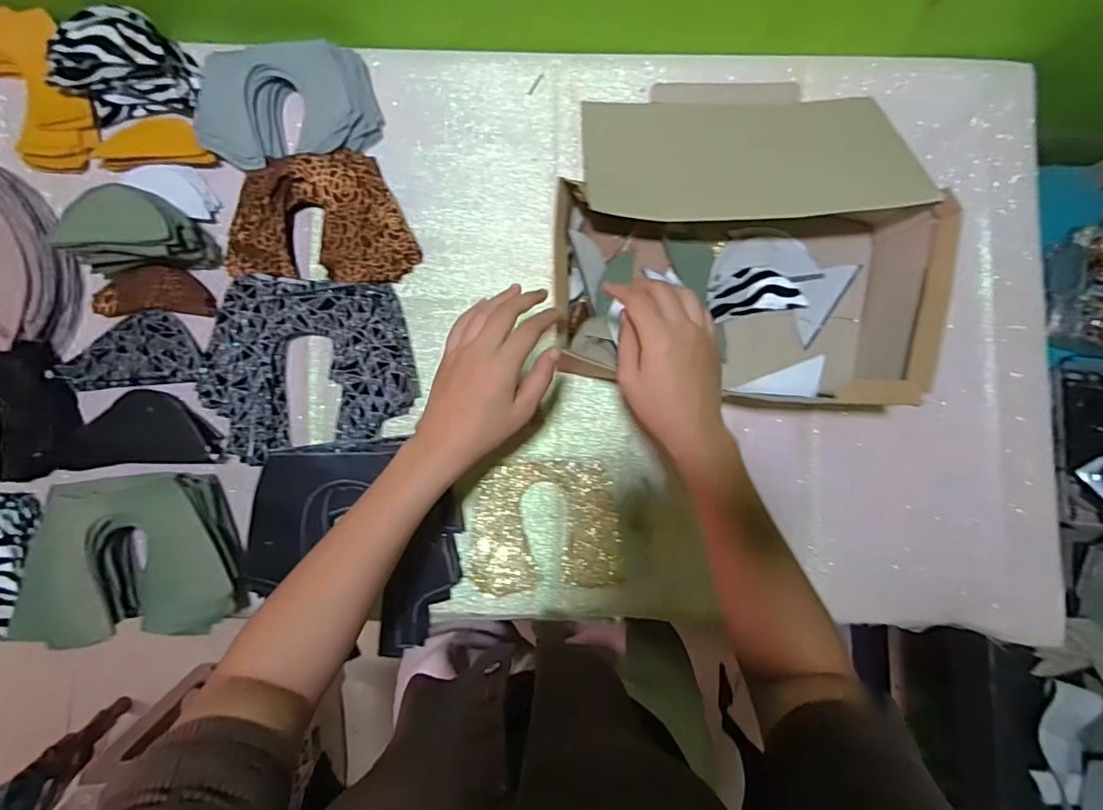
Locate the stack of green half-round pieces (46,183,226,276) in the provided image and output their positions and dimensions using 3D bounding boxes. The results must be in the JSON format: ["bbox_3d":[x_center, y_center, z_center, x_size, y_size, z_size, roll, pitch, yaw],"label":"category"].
[{"bbox_3d":[-0.405,-0.165,0.517,0.131,0.071,0.067,1,84,-1],"label":"stack of green half-round pieces"}]

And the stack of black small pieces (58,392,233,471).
[{"bbox_3d":[-0.400,0.024,0.525,0.152,0.030,0.072,-2,85,-2],"label":"stack of black small pieces"}]

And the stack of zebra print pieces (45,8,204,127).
[{"bbox_3d":[-0.426,-0.342,0.533,0.135,0.069,0.083,1,84,-1],"label":"stack of zebra print pieces"}]

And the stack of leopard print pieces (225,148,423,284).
[{"bbox_3d":[-0.233,-0.192,0.547,0.187,0.045,0.133,1,84,-1],"label":"stack of leopard print pieces"}]

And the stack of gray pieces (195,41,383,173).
[{"bbox_3d":[-0.270,-0.307,0.553,0.173,0.044,0.115,-8,85,-2],"label":"stack of gray pieces"}]

